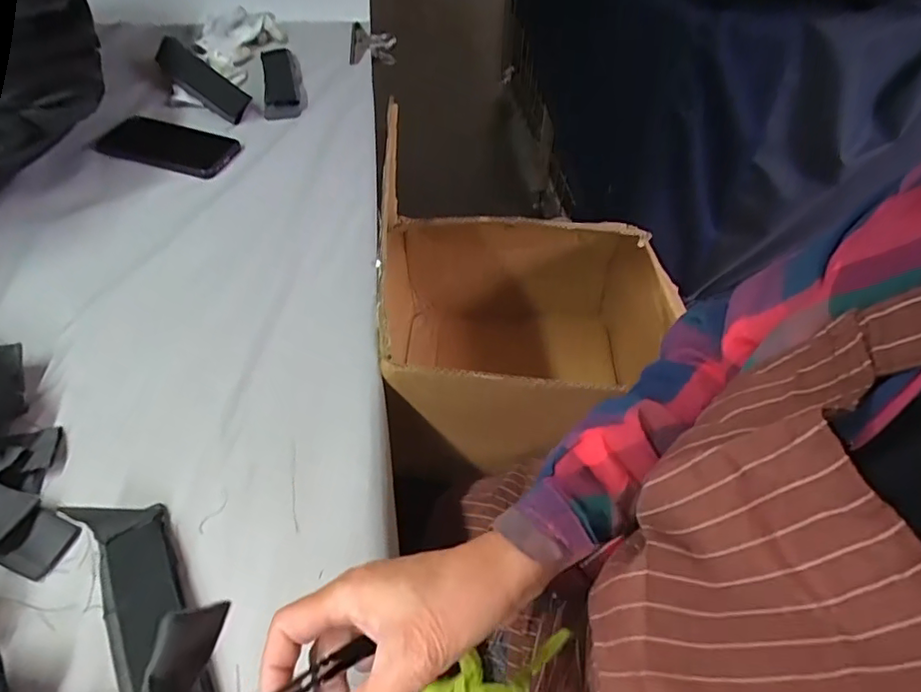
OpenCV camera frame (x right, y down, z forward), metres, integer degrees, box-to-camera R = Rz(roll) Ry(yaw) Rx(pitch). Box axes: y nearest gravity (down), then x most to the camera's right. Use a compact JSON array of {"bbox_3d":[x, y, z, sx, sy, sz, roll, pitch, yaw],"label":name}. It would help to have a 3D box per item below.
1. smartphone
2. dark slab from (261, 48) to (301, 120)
[{"bbox_3d":[-0.361,-0.247,0.689,0.163,0.013,0.076,17,63,7],"label":"smartphone"},{"bbox_3d":[-0.254,-0.373,0.791,0.047,0.018,0.176,-9,52,-9],"label":"dark slab"}]

